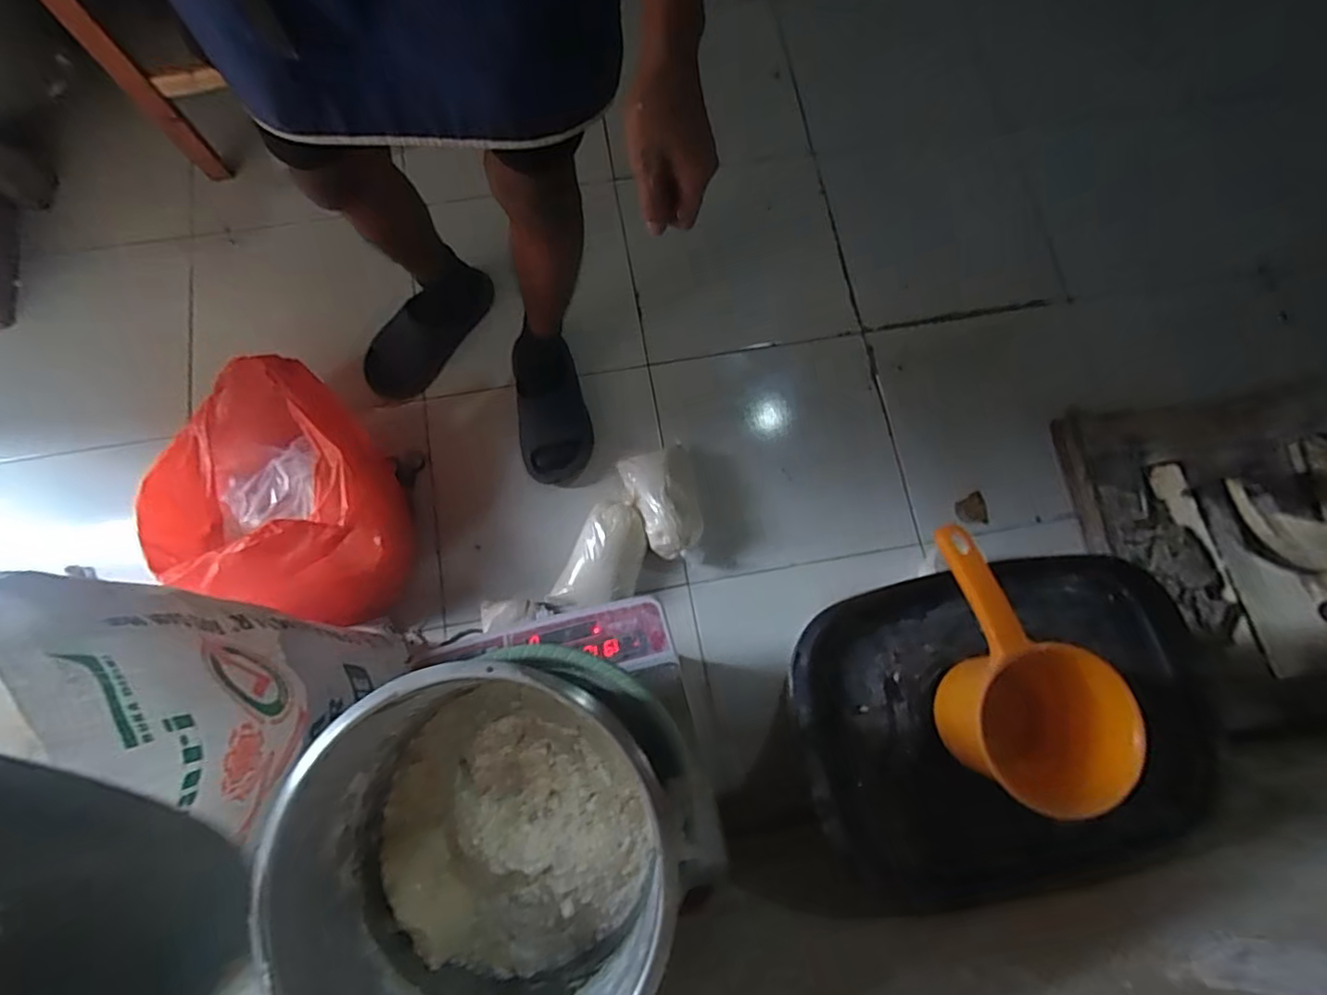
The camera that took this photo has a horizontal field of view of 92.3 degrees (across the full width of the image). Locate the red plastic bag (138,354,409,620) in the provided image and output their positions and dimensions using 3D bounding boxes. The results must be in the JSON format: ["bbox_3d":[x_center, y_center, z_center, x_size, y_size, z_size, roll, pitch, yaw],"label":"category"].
[{"bbox_3d":[-0.580,0.008,0.964,0.298,0.202,0.419,-36,80,-10],"label":"red plastic bag"}]

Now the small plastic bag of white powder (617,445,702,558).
[{"bbox_3d":[0.003,0.013,1.056,0.117,0.073,0.192,-15,77,-5],"label":"small plastic bag of white powder"}]

